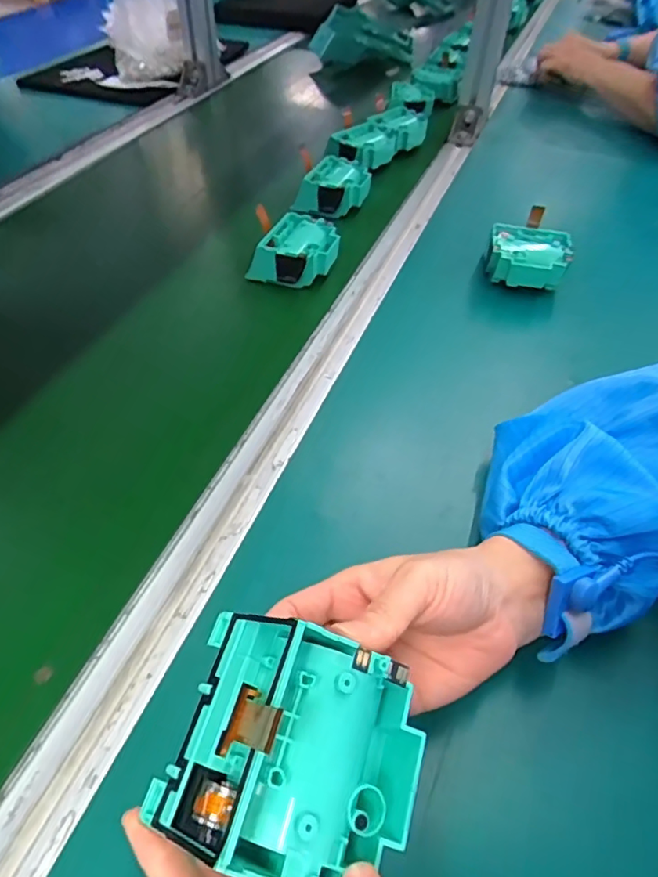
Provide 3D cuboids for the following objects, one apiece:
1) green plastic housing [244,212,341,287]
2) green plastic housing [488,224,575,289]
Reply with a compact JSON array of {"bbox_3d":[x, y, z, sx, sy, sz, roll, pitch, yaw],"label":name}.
[{"bbox_3d":[-0.030,-0.182,0.534,0.069,0.036,0.083,27,52,17],"label":"green plastic housing"},{"bbox_3d":[0.191,-0.175,0.523,0.073,0.033,0.059,20,51,12],"label":"green plastic housing"}]

